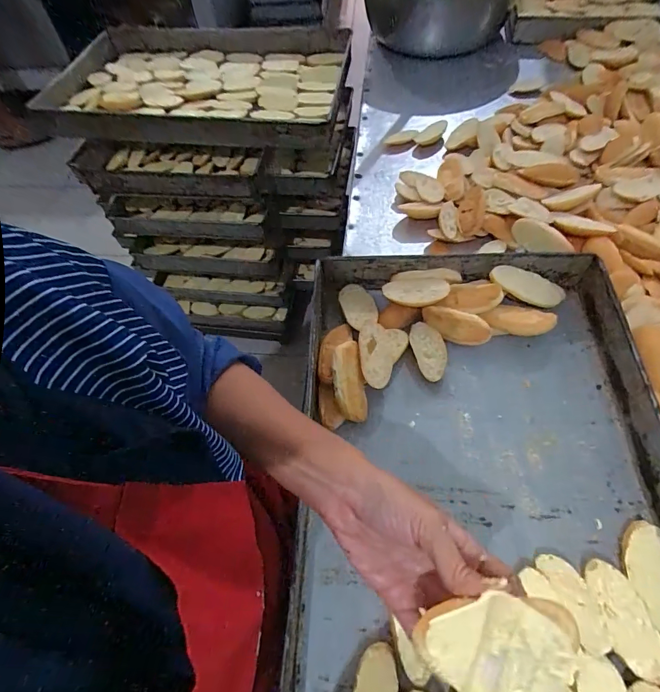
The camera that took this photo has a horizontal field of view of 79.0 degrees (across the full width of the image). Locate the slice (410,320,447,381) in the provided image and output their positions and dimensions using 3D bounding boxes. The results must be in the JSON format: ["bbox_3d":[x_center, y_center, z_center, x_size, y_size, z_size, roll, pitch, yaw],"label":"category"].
[{"bbox_3d":[0.127,0.006,0.509,0.038,0.013,0.077,-14,58,-4],"label":"slice"}]

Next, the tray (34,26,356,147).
[{"bbox_3d":[-0.287,-0.582,0.870,0.635,0.059,0.386,6,59,8],"label":"tray"}]

